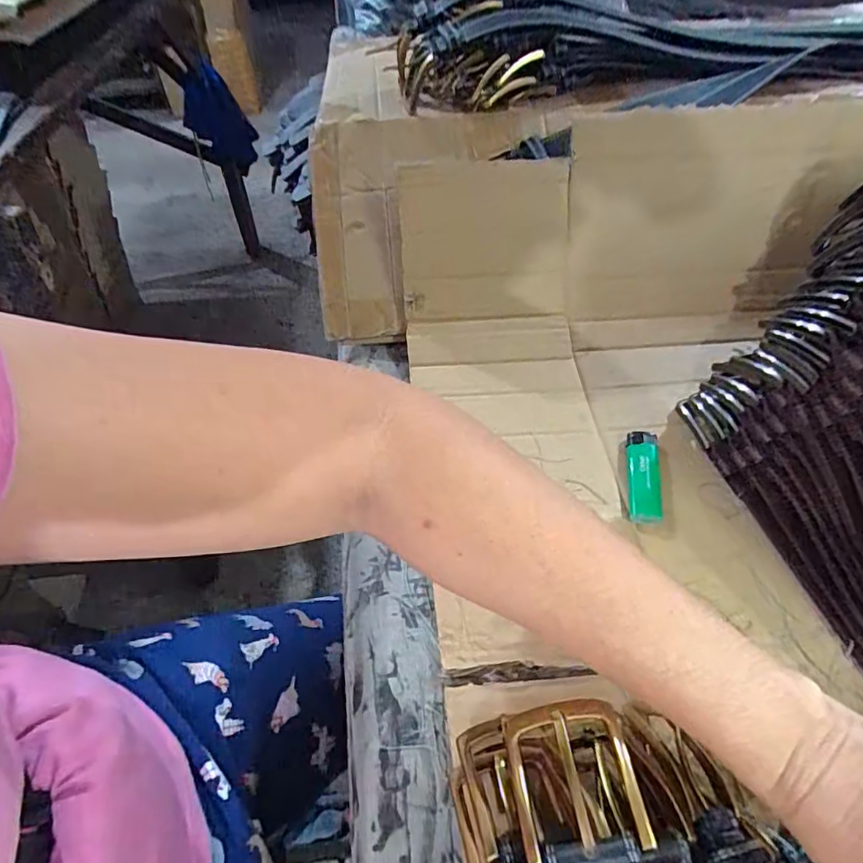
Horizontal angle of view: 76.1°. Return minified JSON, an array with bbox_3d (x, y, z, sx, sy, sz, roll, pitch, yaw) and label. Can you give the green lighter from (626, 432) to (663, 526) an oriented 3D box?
[{"bbox_3d":[0.160,0.034,0.416,0.024,0.010,0.082,8,49,7],"label":"green lighter"}]

